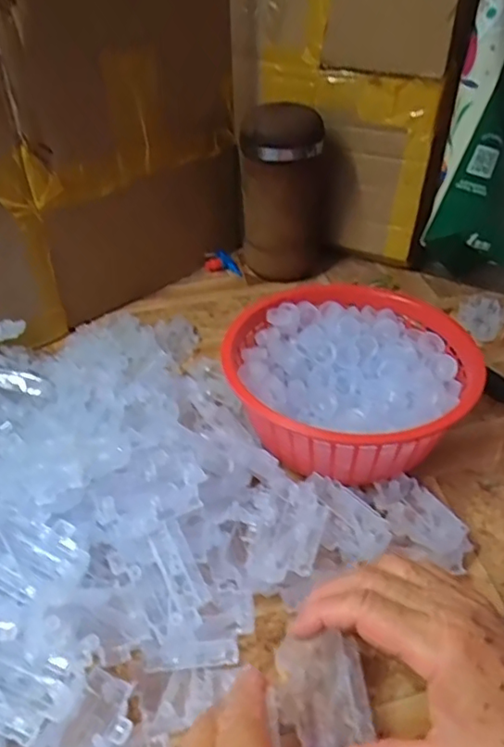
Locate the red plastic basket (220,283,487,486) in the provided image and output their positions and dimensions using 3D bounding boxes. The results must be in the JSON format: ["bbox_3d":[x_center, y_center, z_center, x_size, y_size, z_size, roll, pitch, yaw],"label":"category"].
[{"bbox_3d":[0.074,0.006,0.466,0.185,0.069,0.197,-3,39,-6],"label":"red plastic basket"}]

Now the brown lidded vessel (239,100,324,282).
[{"bbox_3d":[0.036,-0.194,0.647,0.079,0.168,0.071,13,40,14],"label":"brown lidded vessel"}]

